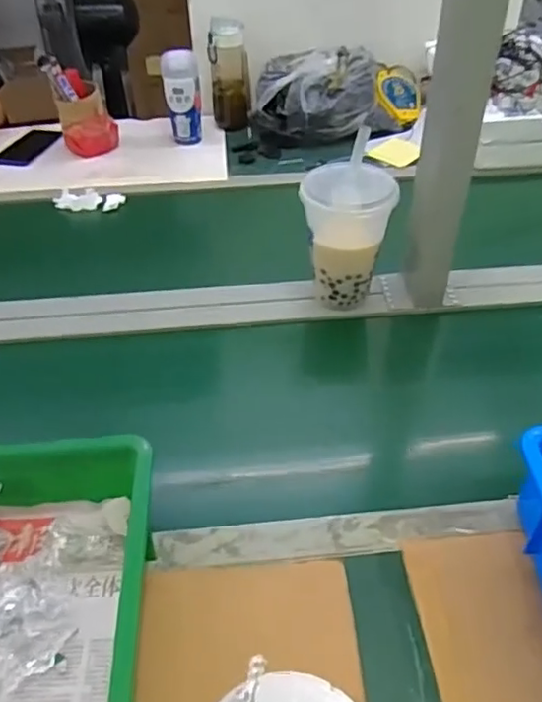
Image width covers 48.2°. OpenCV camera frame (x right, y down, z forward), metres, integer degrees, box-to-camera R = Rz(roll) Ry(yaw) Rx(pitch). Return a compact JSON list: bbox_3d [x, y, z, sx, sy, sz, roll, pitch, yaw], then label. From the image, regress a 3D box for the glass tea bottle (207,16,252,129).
[{"bbox_3d":[-0.080,-0.542,1.198,0.075,0.196,0.066,-2,42,0],"label":"glass tea bottle"}]

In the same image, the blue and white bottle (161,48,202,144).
[{"bbox_3d":[-0.168,-0.488,1.166,0.068,0.169,0.056,-5,42,-4],"label":"blue and white bottle"}]

